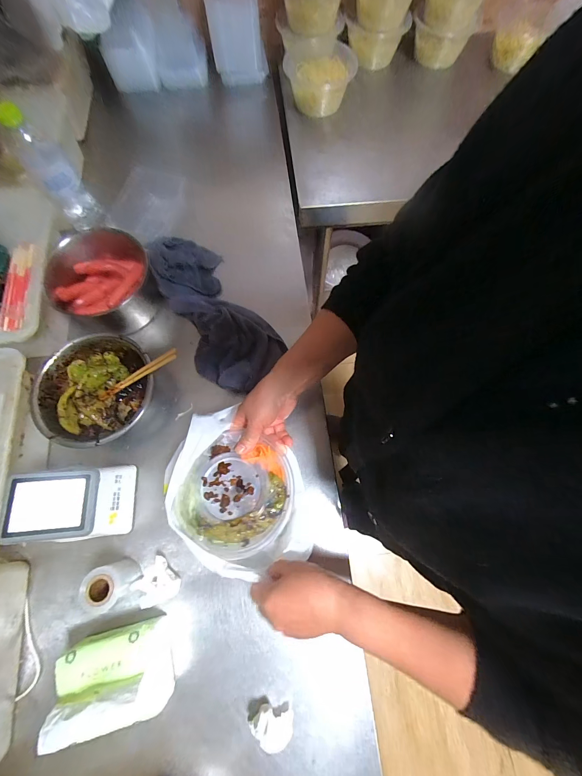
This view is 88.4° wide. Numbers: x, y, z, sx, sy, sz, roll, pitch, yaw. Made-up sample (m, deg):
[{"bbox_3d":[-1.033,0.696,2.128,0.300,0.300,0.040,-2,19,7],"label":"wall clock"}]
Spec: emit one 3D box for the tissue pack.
[{"bbox_3d":[-0.216,0.353,0.363,0.126,0.101,0.093,-14,73,-5],"label":"tissue pack"}]

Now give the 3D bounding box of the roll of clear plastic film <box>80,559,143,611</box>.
[{"bbox_3d":[-0.243,0.267,0.410,0.046,0.077,0.049,1,72,-2],"label":"roll of clear plastic film"}]

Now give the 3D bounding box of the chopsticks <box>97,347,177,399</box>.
[{"bbox_3d":[-0.247,-0.019,0.479,0.181,0.011,0.015,-24,71,23],"label":"chopsticks"}]

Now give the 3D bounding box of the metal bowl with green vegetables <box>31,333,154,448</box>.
[{"bbox_3d":[-0.316,0.008,0.496,0.169,0.069,0.180,0,72,-1],"label":"metal bowl with green vegetables"}]

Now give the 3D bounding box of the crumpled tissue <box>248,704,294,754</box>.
[{"bbox_3d":[-0.025,0.434,0.378,0.054,0.031,0.042,19,72,4],"label":"crumpled tissue"}]

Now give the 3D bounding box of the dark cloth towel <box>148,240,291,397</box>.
[{"bbox_3d":[-0.153,-0.154,0.553,0.152,0.044,0.317,-32,75,-10],"label":"dark cloth towel"}]

